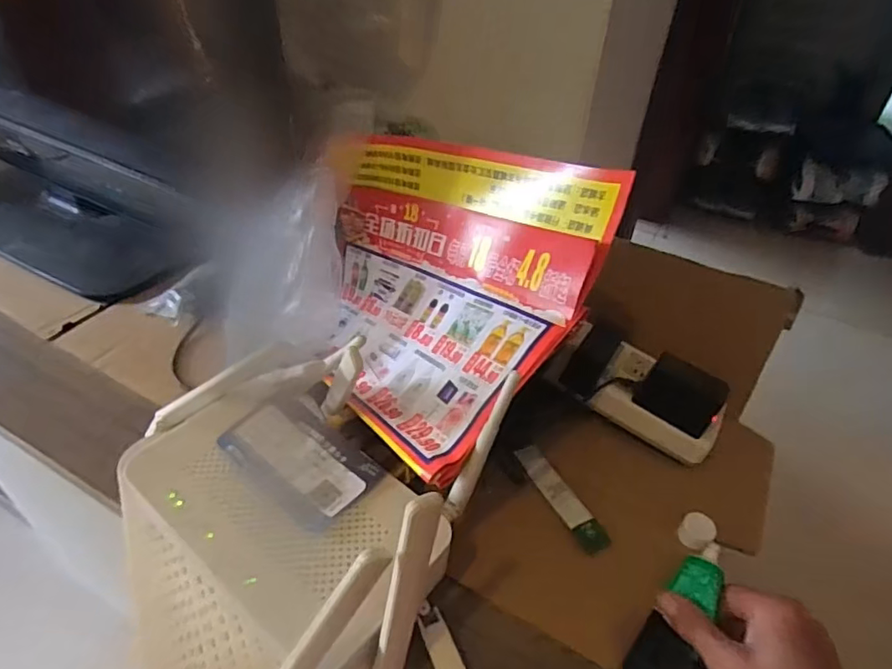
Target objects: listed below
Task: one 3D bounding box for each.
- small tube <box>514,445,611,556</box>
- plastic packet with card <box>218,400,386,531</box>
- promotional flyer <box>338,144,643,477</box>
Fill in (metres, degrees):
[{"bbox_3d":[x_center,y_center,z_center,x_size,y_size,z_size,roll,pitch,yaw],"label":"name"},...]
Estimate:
[{"bbox_3d":[0.088,0.124,0.429,0.022,0.007,0.094,-17,44,-23],"label":"small tube"},{"bbox_3d":[-0.095,0.079,0.372,0.104,0.007,0.063,30,47,28],"label":"plastic packet with card"},{"bbox_3d":[-0.030,-0.052,0.429,0.284,0.075,0.222,28,87,50],"label":"promotional flyer"}]

